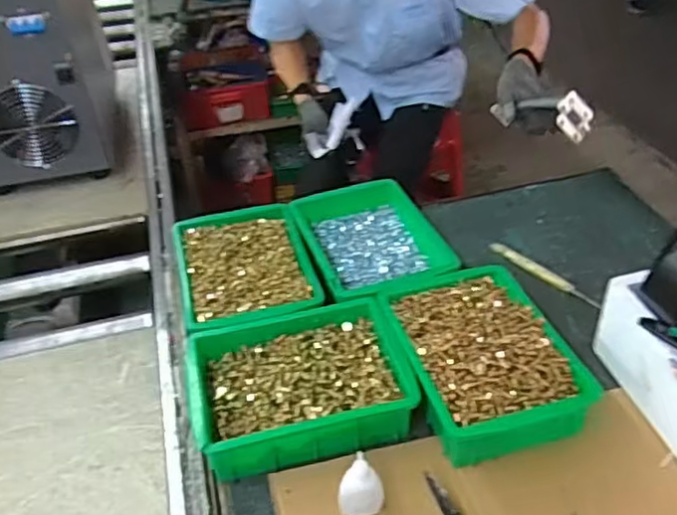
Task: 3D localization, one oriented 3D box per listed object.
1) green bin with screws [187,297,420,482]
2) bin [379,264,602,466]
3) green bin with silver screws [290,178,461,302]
[{"bbox_3d":[-0.049,0.149,0.769,0.248,0.061,0.189,-10,40,-9],"label":"green bin with screws"},{"bbox_3d":[0.170,0.114,0.787,0.190,0.067,0.270,-12,40,-11],"label":"bin"},{"bbox_3d":[0.051,-0.017,0.970,0.193,0.057,0.247,-13,38,-14],"label":"green bin with silver screws"}]

